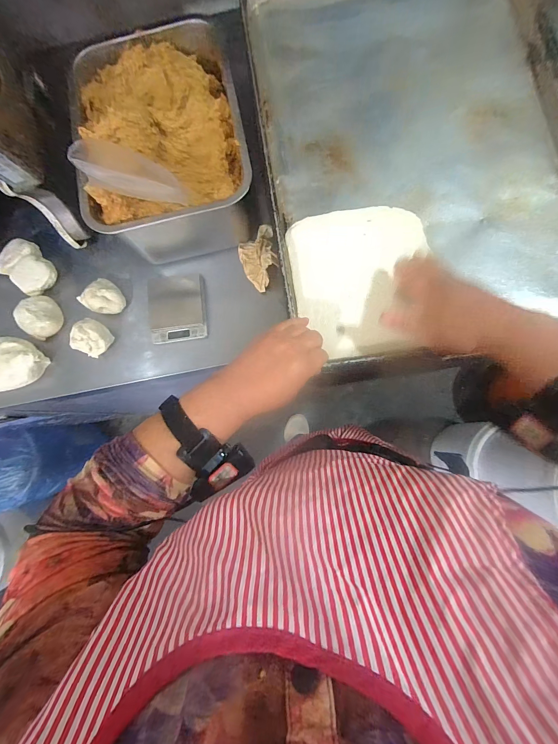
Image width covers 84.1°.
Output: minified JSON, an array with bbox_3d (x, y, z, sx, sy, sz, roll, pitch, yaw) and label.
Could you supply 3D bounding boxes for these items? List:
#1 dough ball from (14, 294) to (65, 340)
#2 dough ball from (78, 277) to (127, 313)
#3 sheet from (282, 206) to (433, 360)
[{"bbox_3d":[-0.458,-0.106,0.589,0.071,0.051,0.079,25,84,7],"label":"dough ball"},{"bbox_3d":[-0.332,-0.141,0.586,0.077,0.047,0.065,33,85,8],"label":"dough ball"},{"bbox_3d":[0.103,-0.120,0.400,0.169,0.015,0.198,-6,80,7],"label":"sheet"}]

